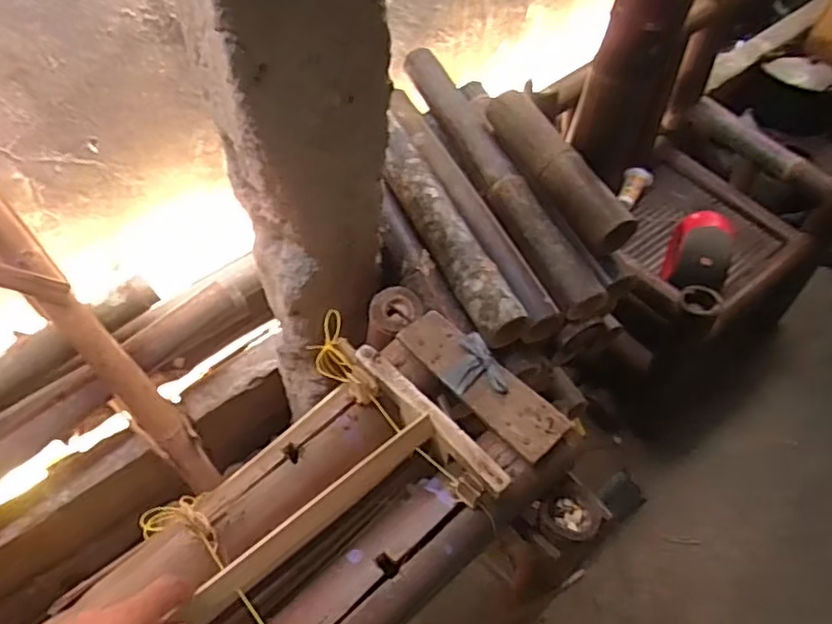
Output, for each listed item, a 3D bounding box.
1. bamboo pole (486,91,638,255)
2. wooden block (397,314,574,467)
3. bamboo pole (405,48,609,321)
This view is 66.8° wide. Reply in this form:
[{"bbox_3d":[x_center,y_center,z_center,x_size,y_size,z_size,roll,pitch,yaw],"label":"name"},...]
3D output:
[{"bbox_3d":[0.205,-0.221,0.934,0.066,0.056,0.318,-22,61,-17],"label":"bamboo pole"},{"bbox_3d":[0.061,0.064,0.605,0.052,0.020,0.182,-36,66,-24],"label":"wooden block"},{"bbox_3d":[0.117,-0.231,0.988,0.068,0.049,0.574,-20,60,-16],"label":"bamboo pole"}]

